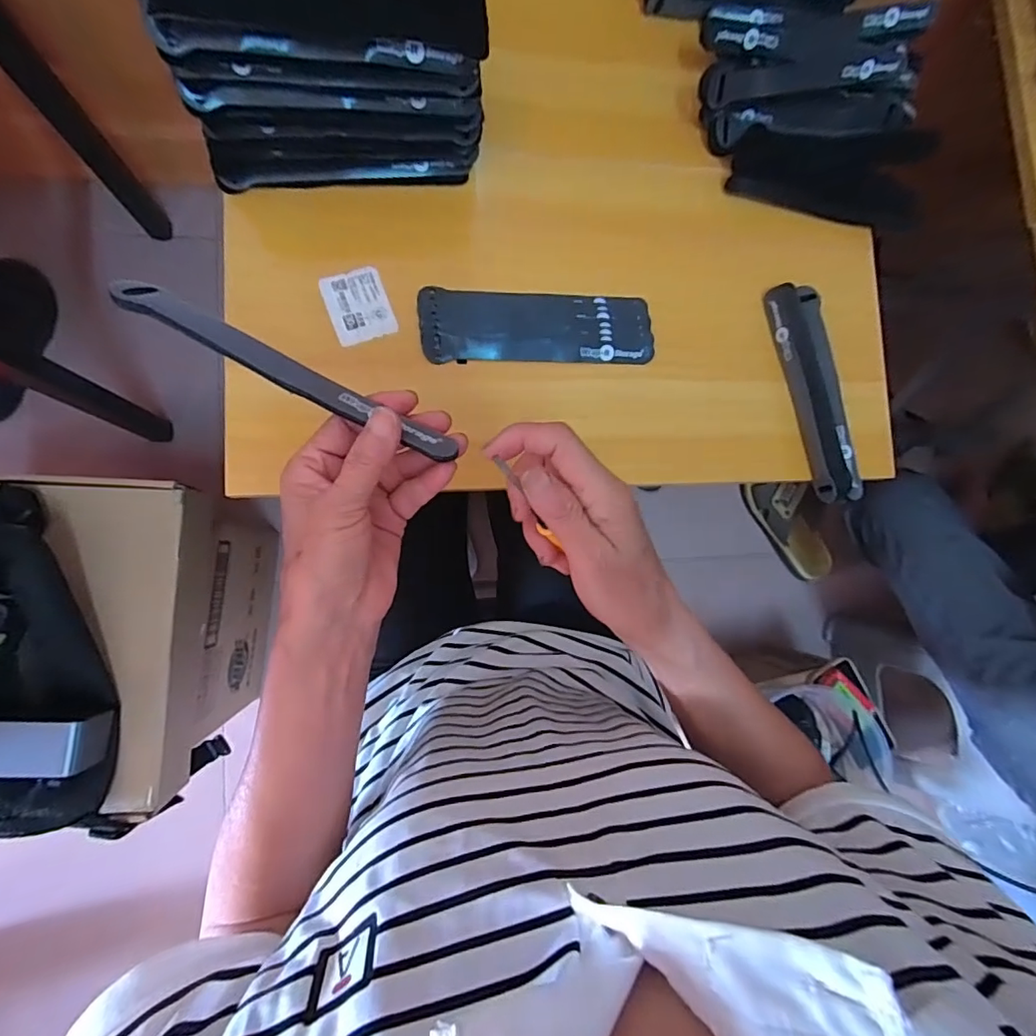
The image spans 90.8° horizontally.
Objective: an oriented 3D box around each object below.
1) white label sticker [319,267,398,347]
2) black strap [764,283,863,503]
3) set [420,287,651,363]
[{"bbox_3d":[-0.131,-0.176,0.421,0.049,0.006,0.059,-21,90,-10],"label":"white label sticker"},{"bbox_3d":[0.275,-0.115,0.469,0.042,0.021,0.200,-13,88,-10],"label":"black strap"},{"bbox_3d":[0.019,-0.165,0.441,0.199,0.011,0.064,-4,87,-9],"label":"set"}]

